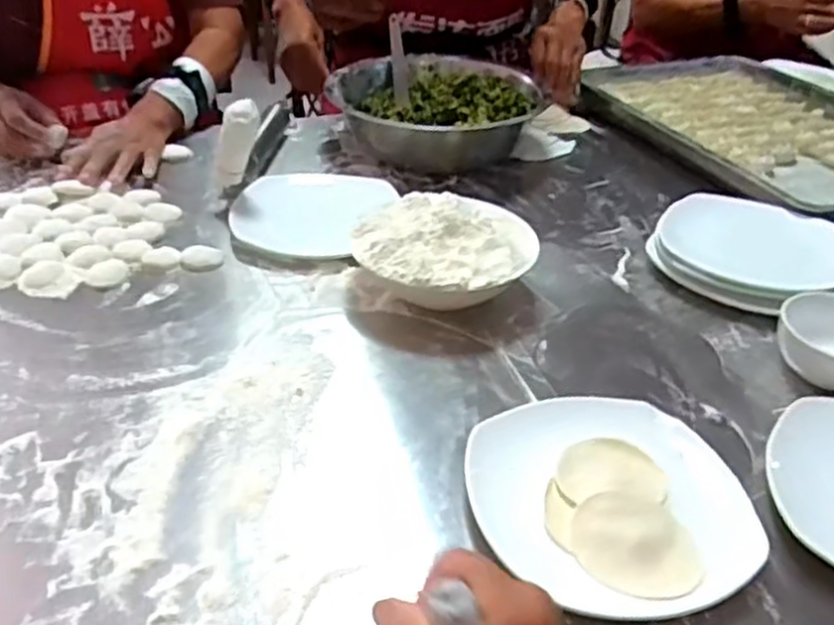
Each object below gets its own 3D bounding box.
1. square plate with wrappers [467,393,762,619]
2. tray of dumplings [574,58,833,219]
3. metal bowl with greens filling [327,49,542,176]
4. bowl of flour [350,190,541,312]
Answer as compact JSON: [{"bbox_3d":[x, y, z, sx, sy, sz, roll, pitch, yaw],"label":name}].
[{"bbox_3d":[0.125,0.125,0.508,0.172,0.021,0.172,-5,37,-10],"label":"square plate with wrappers"},{"bbox_3d":[0.482,-0.261,1.054,0.369,0.039,0.502,-14,39,-21],"label":"tray of dumplings"},{"bbox_3d":[0.020,-0.263,0.999,0.261,0.087,0.213,-6,37,-12],"label":"metal bowl with greens filling"},{"bbox_3d":[0.025,-0.052,0.711,0.165,0.070,0.165,2,36,-1],"label":"bowl of flour"}]

